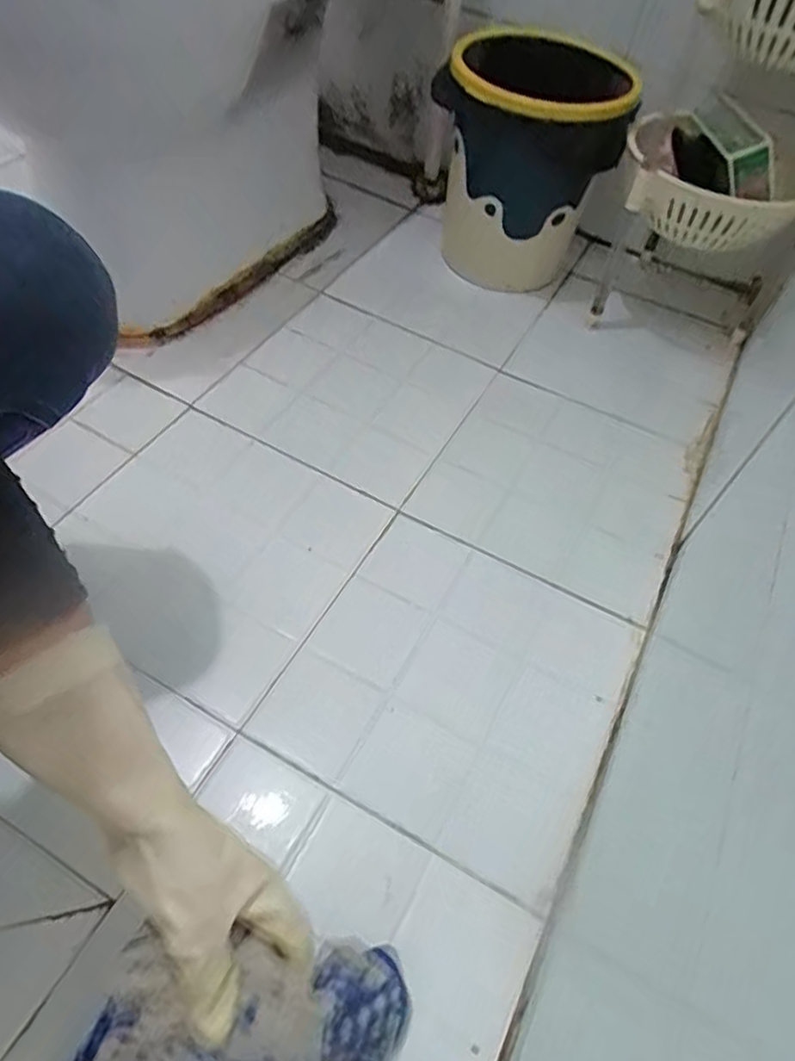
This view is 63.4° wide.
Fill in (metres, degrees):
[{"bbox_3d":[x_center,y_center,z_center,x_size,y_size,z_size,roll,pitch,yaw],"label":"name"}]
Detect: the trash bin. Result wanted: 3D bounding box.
[{"bbox_3d":[0.187,-0.536,0.954,0.245,0.270,0.244,15,53,3],"label":"trash bin"}]

